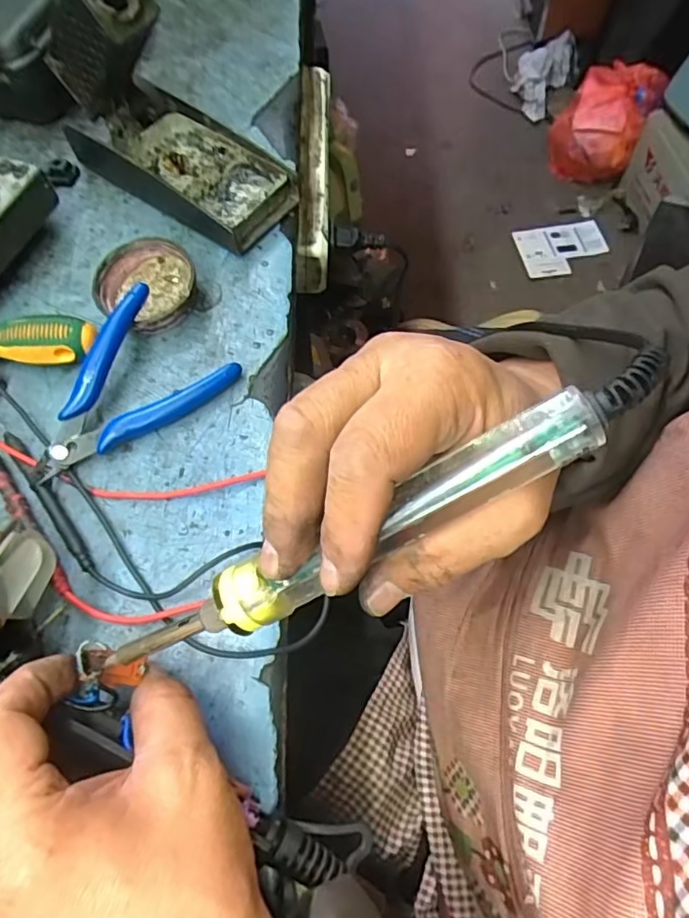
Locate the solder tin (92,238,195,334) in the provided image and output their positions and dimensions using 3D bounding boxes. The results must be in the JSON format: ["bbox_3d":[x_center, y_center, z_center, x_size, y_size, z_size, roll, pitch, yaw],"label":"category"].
[{"bbox_3d":[-0.126,-0.109,0.365,0.061,0.023,0.055,11,66,7],"label":"solder tin"}]

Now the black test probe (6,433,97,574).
[{"bbox_3d":[-0.163,0.020,0.314,0.009,0.008,0.102,-34,68,-12],"label":"black test probe"}]

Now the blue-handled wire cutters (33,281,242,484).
[{"bbox_3d":[-0.129,-0.037,0.328,0.073,0.030,0.115,38,72,18],"label":"blue-handled wire cutters"}]

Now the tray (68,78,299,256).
[{"bbox_3d":[-0.114,-0.209,0.406,0.161,0.033,0.072,35,71,17],"label":"tray"}]

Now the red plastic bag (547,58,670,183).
[{"bbox_3d":[0.637,-0.830,1.432,0.205,0.182,0.235,31,70,16],"label":"red plastic bag"}]

